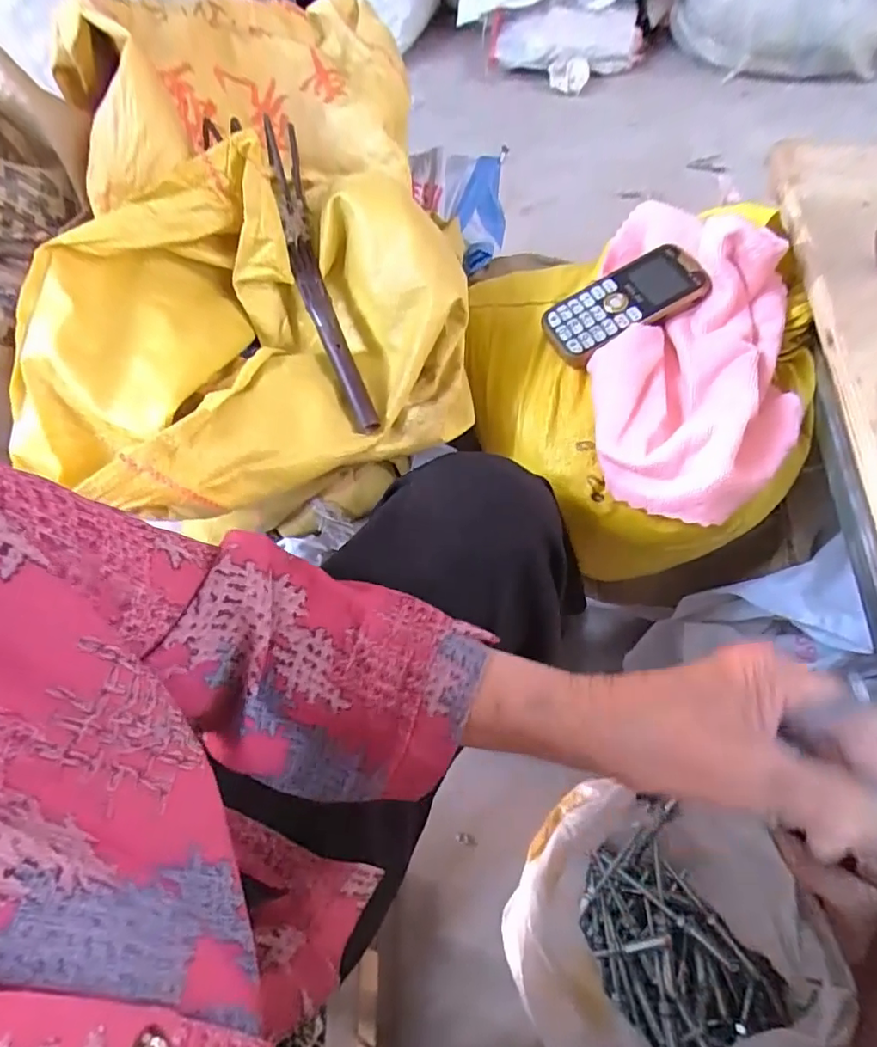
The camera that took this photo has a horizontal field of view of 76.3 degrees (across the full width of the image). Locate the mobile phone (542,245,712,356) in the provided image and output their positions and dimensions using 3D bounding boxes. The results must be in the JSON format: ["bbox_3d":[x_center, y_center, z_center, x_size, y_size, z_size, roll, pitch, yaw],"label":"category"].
[{"bbox_3d":[0.154,-0.184,0.462,0.127,0.011,0.059,-29,72,0],"label":"mobile phone"}]

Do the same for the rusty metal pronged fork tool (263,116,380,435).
[{"bbox_3d":[-0.099,-0.202,0.451,0.032,0.016,0.278,-18,82,-5],"label":"rusty metal pronged fork tool"}]

